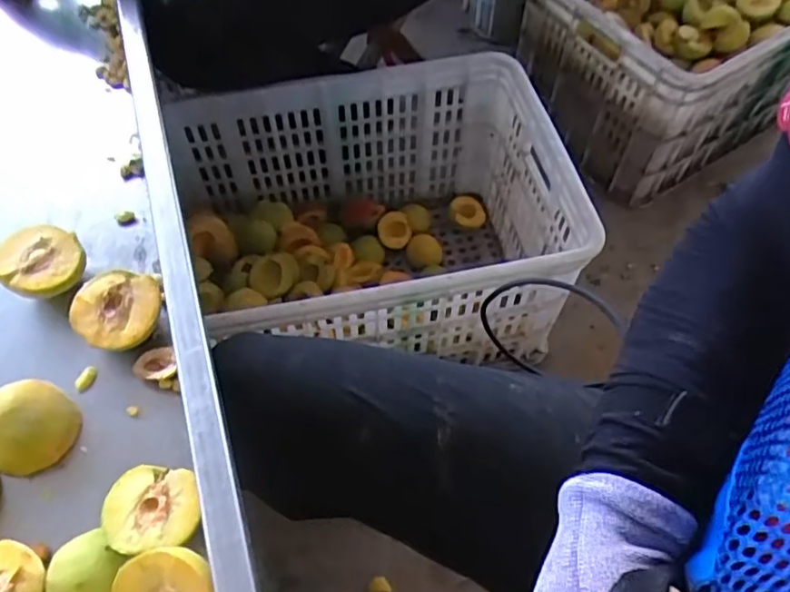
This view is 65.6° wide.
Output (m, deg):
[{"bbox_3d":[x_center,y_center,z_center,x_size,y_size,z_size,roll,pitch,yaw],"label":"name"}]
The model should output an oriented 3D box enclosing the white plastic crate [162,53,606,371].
[{"bbox_3d":[-0.038,-0.080,0.842,0.477,0.282,0.355,-9,58,-5],"label":"white plastic crate"}]

